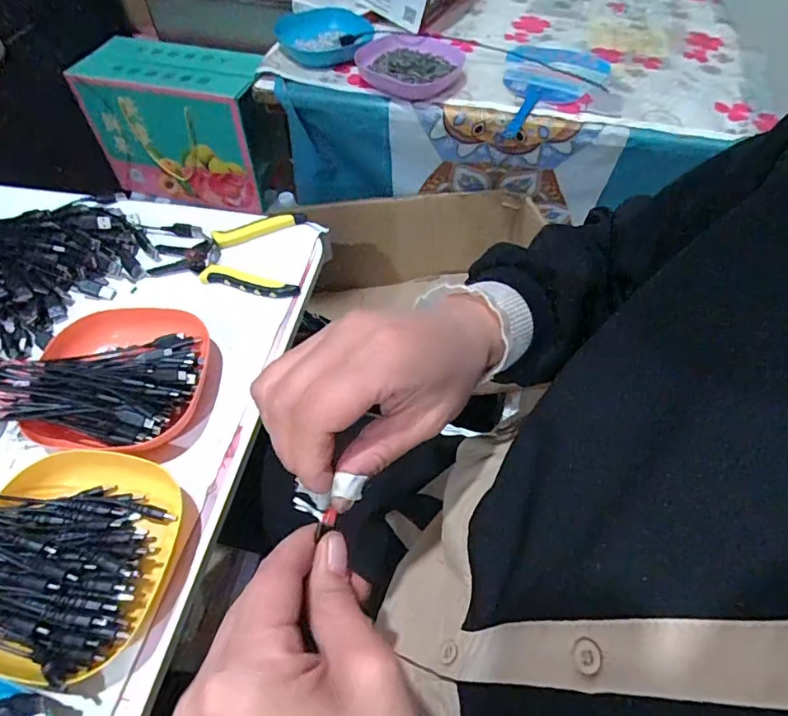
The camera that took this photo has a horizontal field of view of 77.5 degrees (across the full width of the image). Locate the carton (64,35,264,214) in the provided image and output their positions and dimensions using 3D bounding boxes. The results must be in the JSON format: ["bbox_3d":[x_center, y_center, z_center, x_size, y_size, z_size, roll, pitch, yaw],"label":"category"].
[{"bbox_3d":[-0.406,-0.445,0.962,0.321,0.241,0.134,13,56,8],"label":"carton"}]

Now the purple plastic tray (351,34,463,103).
[{"bbox_3d":[0.025,-0.413,0.696,0.149,0.032,0.131,8,55,5],"label":"purple plastic tray"}]

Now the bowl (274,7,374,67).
[{"bbox_3d":[-0.105,-0.482,0.736,0.139,0.036,0.121,1,55,-1],"label":"bowl"}]

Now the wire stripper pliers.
[{"bbox_3d":[-0.172,-0.113,0.517,0.155,0.016,0.113,4,55,1],"label":"wire stripper pliers"}]

